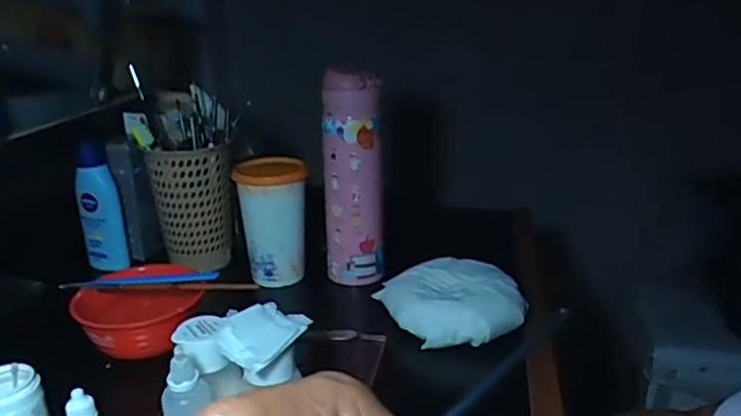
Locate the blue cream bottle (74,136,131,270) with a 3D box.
[{"bbox_3d":[-0.302,0.001,0.681,0.040,0.144,0.029,-12,24,-30],"label":"blue cream bottle"}]

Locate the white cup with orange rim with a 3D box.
[{"bbox_3d":[-0.102,0.012,0.656,0.068,0.121,0.066,0,23,0],"label":"white cup with orange rim"}]

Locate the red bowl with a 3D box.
[{"bbox_3d":[-0.203,0.090,0.539,0.106,0.049,0.090,-7,21,-11],"label":"red bowl"}]

